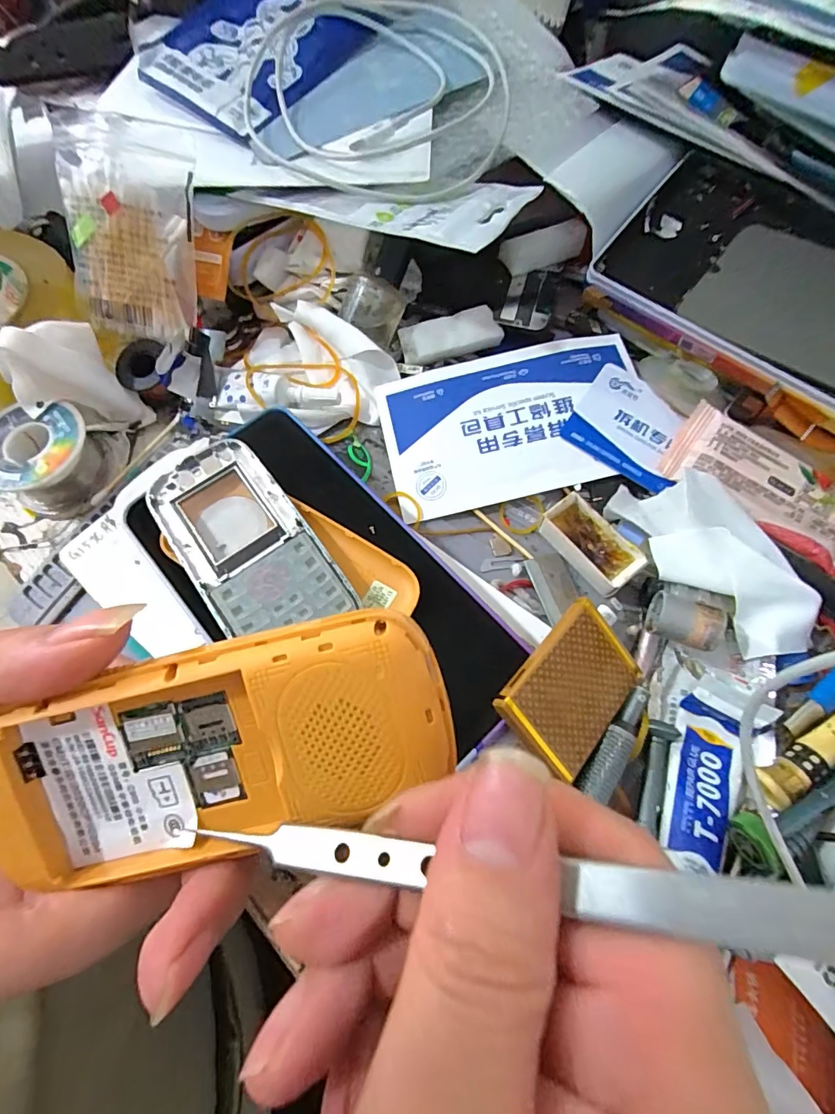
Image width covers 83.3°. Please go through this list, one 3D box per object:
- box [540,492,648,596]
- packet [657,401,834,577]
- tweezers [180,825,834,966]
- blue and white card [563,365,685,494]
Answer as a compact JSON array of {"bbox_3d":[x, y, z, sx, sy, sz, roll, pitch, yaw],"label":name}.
[{"bbox_3d":[0.083,-0.008,0.224,0.019,0.012,0.049,-36,72,-13],"label":"box"},{"bbox_3d":[0.170,-0.034,0.223,0.097,0.007,0.041,35,72,14],"label":"packet"},{"bbox_3d":[0.025,0.059,0.085,0.137,0.004,0.009,-7,66,22],"label":"tweezers"},{"bbox_3d":[0.111,-0.067,0.242,0.059,0.004,0.052,37,79,12],"label":"blue and white card"}]

